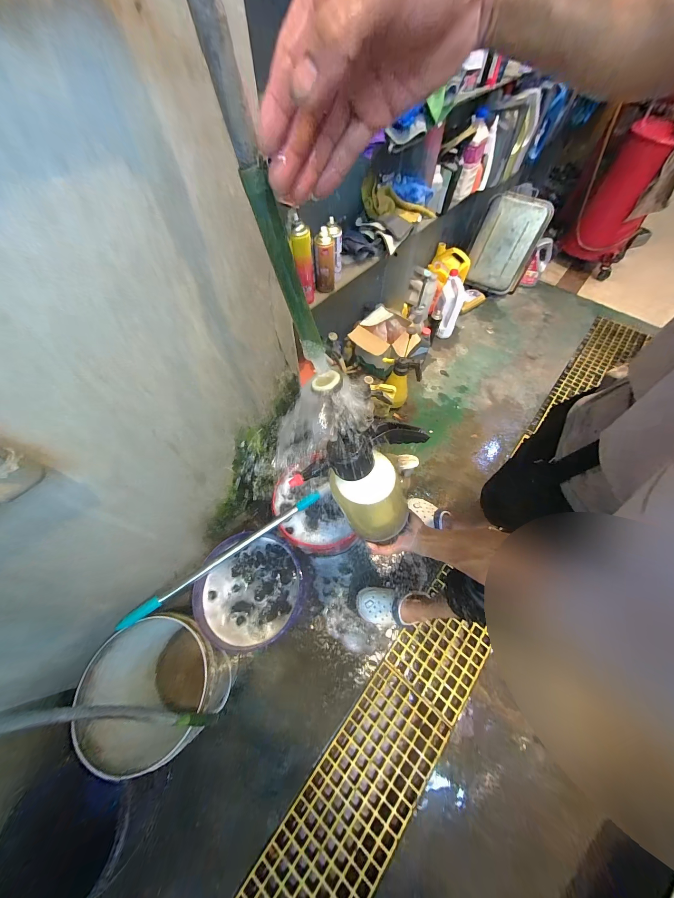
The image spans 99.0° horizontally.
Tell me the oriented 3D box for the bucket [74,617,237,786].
[{"bbox_3d":[-0.467,0.646,0.831,0.298,0.349,0.304,0,61,0],"label":"bucket"}]

